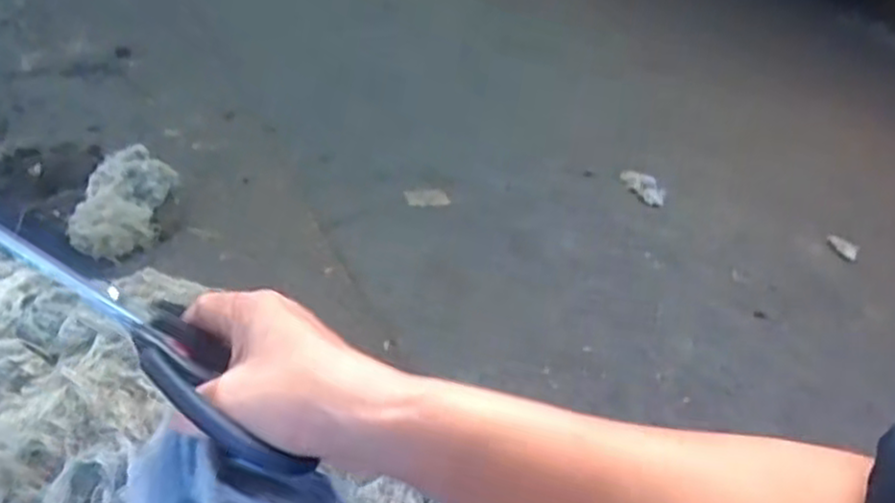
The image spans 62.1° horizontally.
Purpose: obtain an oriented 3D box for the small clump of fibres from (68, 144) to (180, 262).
[{"bbox_3d":[-0.524,-0.077,1.214,0.113,0.068,0.256,4,39,-5],"label":"small clump of fibres"}]

